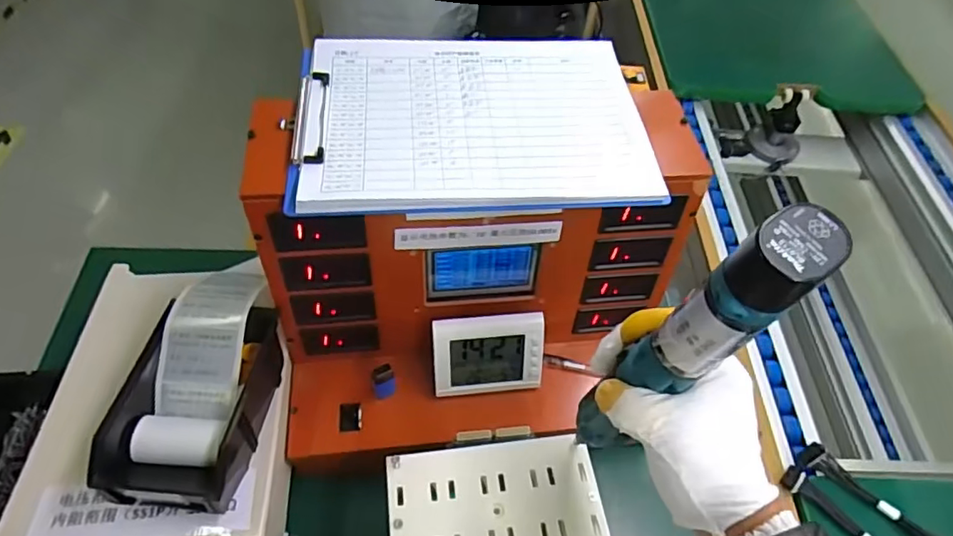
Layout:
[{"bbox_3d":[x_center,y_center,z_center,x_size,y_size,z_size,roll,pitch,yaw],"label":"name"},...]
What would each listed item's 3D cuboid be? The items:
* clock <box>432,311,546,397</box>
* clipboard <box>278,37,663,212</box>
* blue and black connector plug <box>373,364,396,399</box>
[{"bbox_3d":[0.010,0.088,0.579,0.112,0.092,0.029,-3,27,-7],"label":"clock"},{"bbox_3d":[-0.005,-0.139,0.516,0.307,0.028,0.219,-1,55,-6],"label":"clipboard"},{"bbox_3d":[-0.092,0.113,0.562,0.022,0.046,0.013,-34,58,-25],"label":"blue and black connector plug"}]

